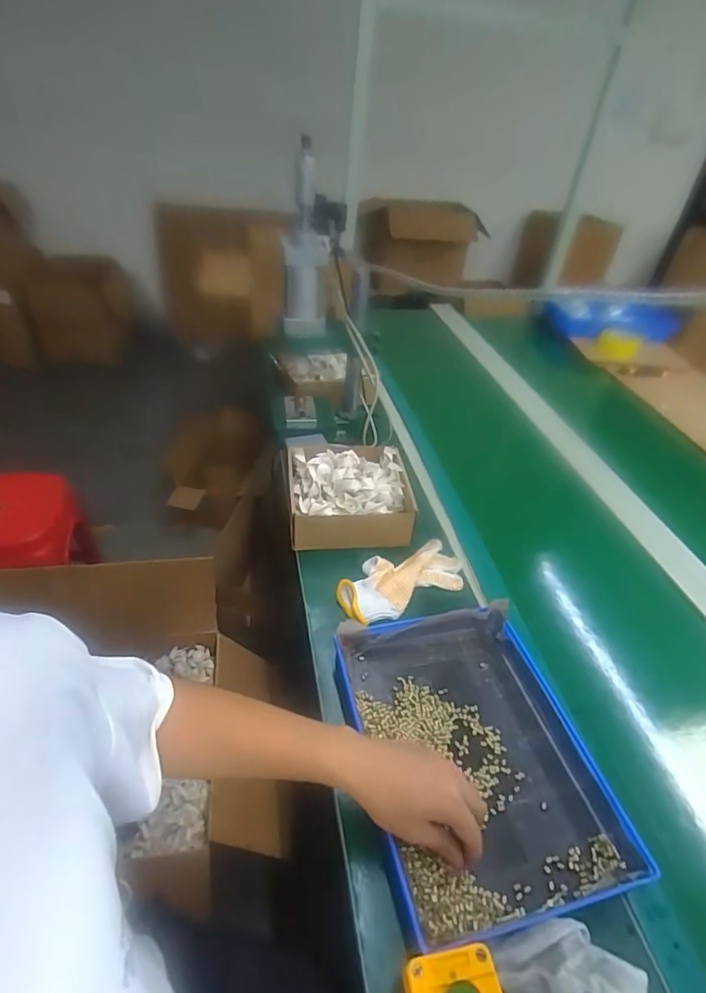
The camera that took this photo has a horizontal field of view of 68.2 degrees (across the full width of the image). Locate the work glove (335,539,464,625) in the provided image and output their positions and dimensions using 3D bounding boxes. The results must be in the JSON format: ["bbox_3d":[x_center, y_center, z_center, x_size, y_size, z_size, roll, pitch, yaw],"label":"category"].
[{"bbox_3d":[0.072,0.120,0.762,0.208,0.024,0.094,-18,44,-29],"label":"work glove"}]

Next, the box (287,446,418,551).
[{"bbox_3d":[-0.009,-0.010,0.870,0.196,0.086,0.183,1,38,-9],"label":"box"}]

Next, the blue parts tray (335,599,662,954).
[{"bbox_3d":[0.130,0.268,0.571,0.250,0.038,0.320,-5,39,-15],"label":"blue parts tray"}]

